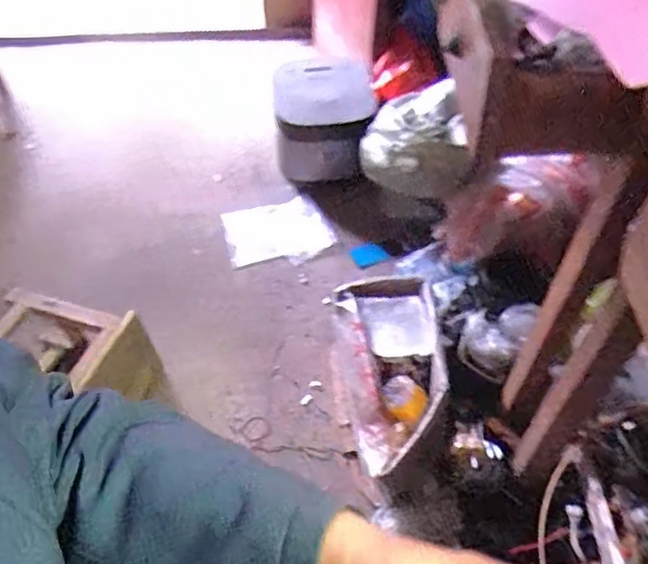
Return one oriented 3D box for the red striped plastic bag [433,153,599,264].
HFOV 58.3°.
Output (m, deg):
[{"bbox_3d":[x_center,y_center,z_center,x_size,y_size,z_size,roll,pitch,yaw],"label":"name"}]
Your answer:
[{"bbox_3d":[0.350,-0.153,1.168,0.321,0.149,0.149,-30,44,31],"label":"red striped plastic bag"}]

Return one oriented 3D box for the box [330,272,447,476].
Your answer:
[{"bbox_3d":[0.120,0.186,1.073,0.183,0.179,0.351,-4,52,-2],"label":"box"}]

